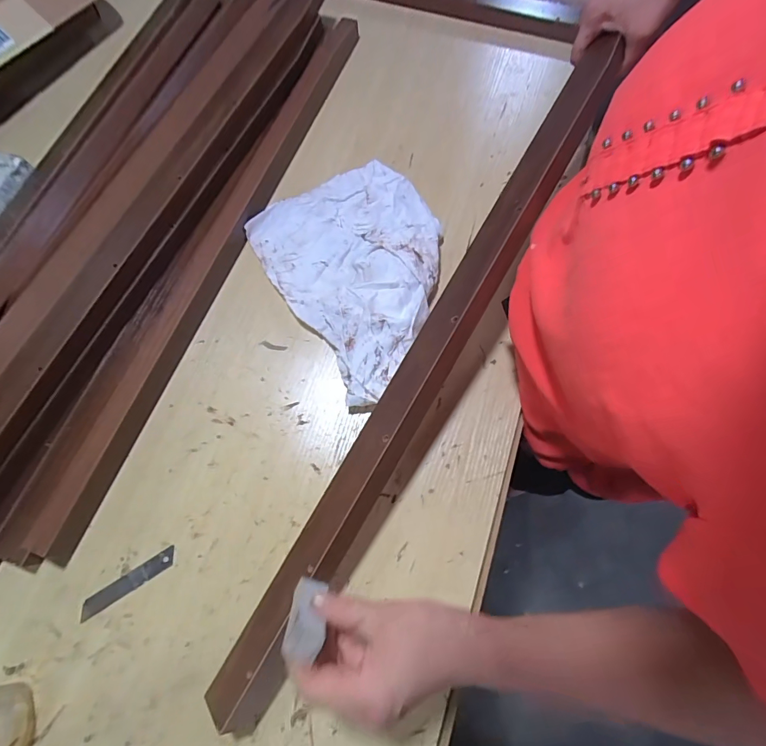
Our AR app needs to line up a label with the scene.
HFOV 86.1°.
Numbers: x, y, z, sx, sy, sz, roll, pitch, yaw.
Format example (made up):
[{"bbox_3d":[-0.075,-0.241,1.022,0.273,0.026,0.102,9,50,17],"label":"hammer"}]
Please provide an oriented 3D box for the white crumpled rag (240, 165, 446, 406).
[{"bbox_3d":[-0.013,-0.129,0.496,0.217,0.043,0.304,-32,73,-8],"label":"white crumpled rag"}]

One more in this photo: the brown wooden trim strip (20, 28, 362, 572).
[{"bbox_3d":[-0.204,-0.179,0.522,0.045,0.037,0.789,19,73,8],"label":"brown wooden trim strip"}]

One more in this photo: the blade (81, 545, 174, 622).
[{"bbox_3d":[-0.255,0.210,0.409,0.100,0.004,0.018,-32,73,-8],"label":"blade"}]

